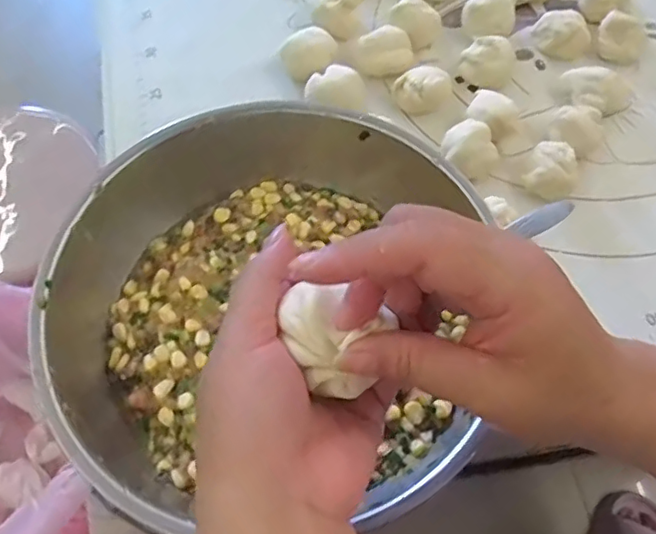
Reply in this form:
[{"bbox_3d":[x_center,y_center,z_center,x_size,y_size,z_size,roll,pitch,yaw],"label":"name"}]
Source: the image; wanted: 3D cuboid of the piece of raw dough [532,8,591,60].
[{"bbox_3d":[0.207,-0.205,0.517,0.036,0.031,0.043,-26,66,-14],"label":"piece of raw dough"}]

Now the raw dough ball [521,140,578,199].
[{"bbox_3d":[0.174,-0.075,0.448,0.036,0.022,0.037,0,63,-1],"label":"raw dough ball"}]

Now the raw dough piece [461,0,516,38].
[{"bbox_3d":[0.143,-0.223,0.520,0.045,0.034,0.046,-33,68,-17],"label":"raw dough piece"}]

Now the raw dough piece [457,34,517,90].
[{"bbox_3d":[0.137,-0.175,0.498,0.039,0.034,0.037,0,63,-1],"label":"raw dough piece"}]

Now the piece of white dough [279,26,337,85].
[{"bbox_3d":[-0.018,-0.178,0.498,0.043,0.030,0.044,16,63,7],"label":"piece of white dough"}]

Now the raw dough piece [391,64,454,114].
[{"bbox_3d":[0.077,-0.146,0.482,0.046,0.029,0.034,17,64,8],"label":"raw dough piece"}]

